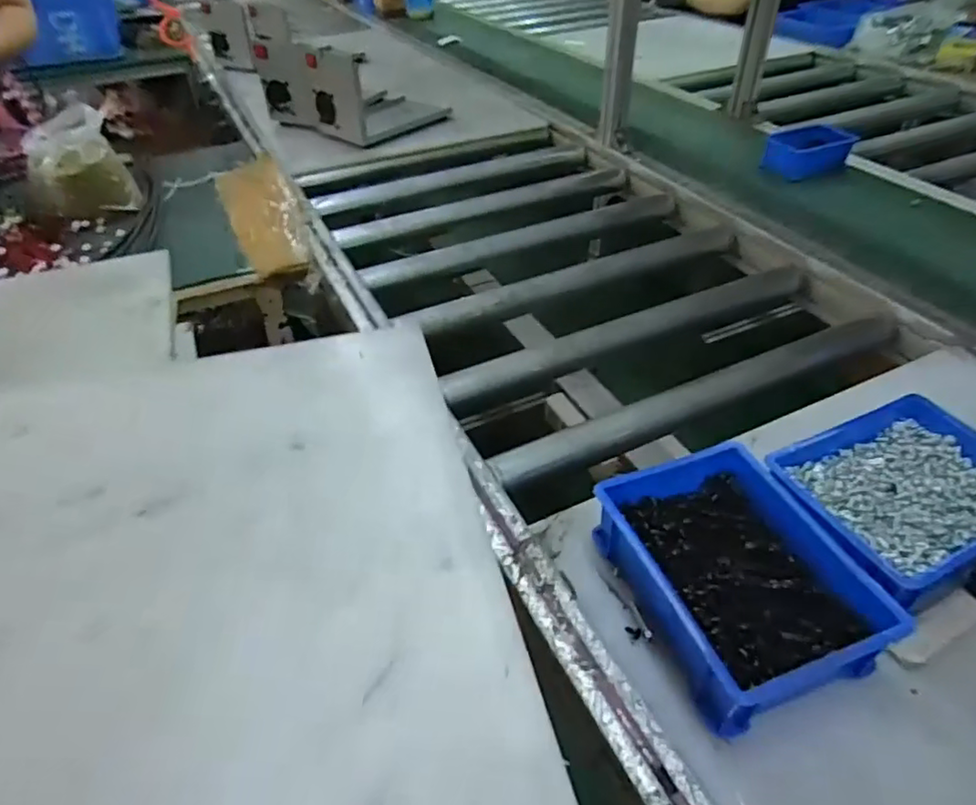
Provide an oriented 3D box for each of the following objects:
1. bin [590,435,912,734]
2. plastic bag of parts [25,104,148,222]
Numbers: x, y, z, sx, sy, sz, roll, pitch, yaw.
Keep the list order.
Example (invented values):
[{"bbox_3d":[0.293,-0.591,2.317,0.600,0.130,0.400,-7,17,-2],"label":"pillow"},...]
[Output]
[{"bbox_3d":[0.188,0.133,0.490,0.148,0.063,0.197,-15,43,-14],"label":"bin"},{"bbox_3d":[-0.702,-0.391,1.066,0.163,0.148,0.092,-24,46,-23],"label":"plastic bag of parts"}]

